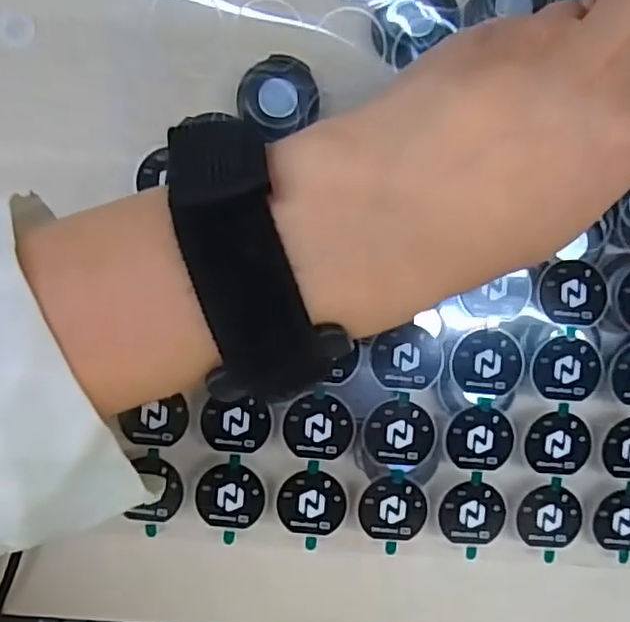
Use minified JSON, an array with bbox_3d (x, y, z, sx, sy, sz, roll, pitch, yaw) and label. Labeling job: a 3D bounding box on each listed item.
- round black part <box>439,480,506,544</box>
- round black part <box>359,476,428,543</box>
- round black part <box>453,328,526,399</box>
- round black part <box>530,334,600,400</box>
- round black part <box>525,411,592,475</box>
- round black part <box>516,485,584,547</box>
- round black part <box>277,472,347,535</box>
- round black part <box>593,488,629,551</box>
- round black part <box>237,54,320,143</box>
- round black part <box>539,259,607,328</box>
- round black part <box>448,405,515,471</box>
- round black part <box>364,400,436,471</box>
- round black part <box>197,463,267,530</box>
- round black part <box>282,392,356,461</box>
[{"bbox_3d":[0.057,0.074,0.228,0.023,0.004,0.023,0,90,-3],"label":"round black part"},{"bbox_3d":[0.028,0.072,0.226,0.024,0.004,0.023,0,90,-3],"label":"round black part"},{"bbox_3d":[0.062,0.019,0.225,0.025,0.004,0.024,0,90,-3],"label":"round black part"},{"bbox_3d":[0.091,0.021,0.227,0.025,0.004,0.023,0,90,-3],"label":"round black part"},{"bbox_3d":[0.089,0.048,0.230,0.023,0.004,0.022,0,90,-3],"label":"round black part"},{"bbox_3d":[0.087,0.076,0.232,0.024,0.004,0.023,0,90,-3],"label":"round black part"},{"bbox_3d":[-0.001,0.069,0.226,0.024,0.004,0.022,0,90,-3],"label":"round black part"},{"bbox_3d":[0.115,0.078,0.233,0.024,0.004,0.023,0,90,-3],"label":"round black part"},{"bbox_3d":[-0.013,-0.078,0.227,0.028,0.005,0.027,0,90,-3],"label":"round black part"},{"bbox_3d":[0.093,-0.006,0.228,0.024,0.004,0.024,0,90,-3],"label":"round black part"},{"bbox_3d":[0.060,0.046,0.226,0.023,0.004,0.023,0,90,-3],"label":"round black part"},{"bbox_3d":[0.031,0.045,0.224,0.025,0.004,0.025,1,90,-3],"label":"round black part"},{"bbox_3d":[-0.030,0.067,0.226,0.024,0.004,0.022,5,90,-3],"label":"round black part"},{"bbox_3d":[0.002,0.041,0.224,0.024,0.004,0.024,3,90,-3],"label":"round black part"}]

